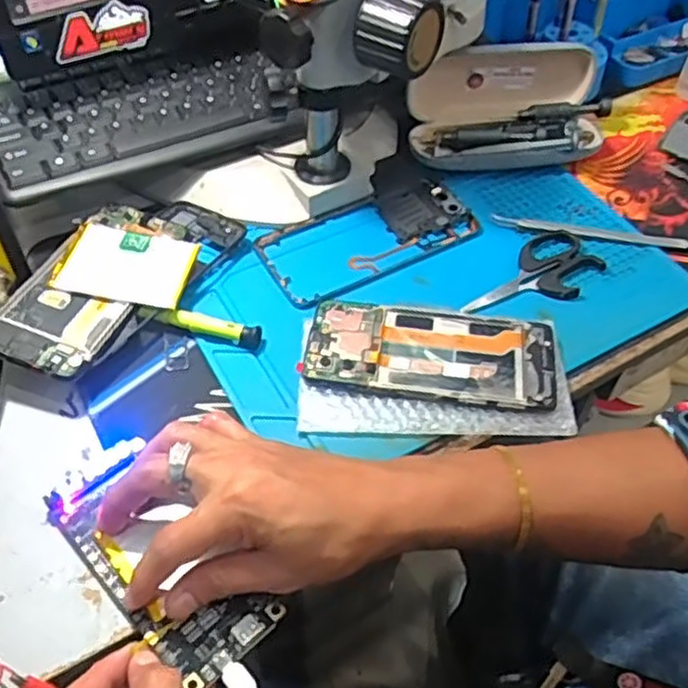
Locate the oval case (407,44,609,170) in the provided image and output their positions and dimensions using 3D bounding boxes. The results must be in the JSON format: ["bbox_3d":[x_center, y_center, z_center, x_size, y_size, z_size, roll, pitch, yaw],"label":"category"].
[{"bbox_3d":[0.143,-0.195,0.596,0.173,0.071,0.088,-5,52,-5],"label":"oval case"}]

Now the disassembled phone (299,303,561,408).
[{"bbox_3d":[0.057,0.007,0.475,0.159,0.014,0.070,6,52,4],"label":"disassembled phone"}]

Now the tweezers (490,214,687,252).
[{"bbox_3d":[0.190,-0.086,0.556,0.148,0.008,0.012,8,52,5],"label":"tweezers"}]

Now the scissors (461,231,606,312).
[{"bbox_3d":[0.141,-0.046,0.522,0.053,0.006,0.116,37,60,25],"label":"scissors"}]

